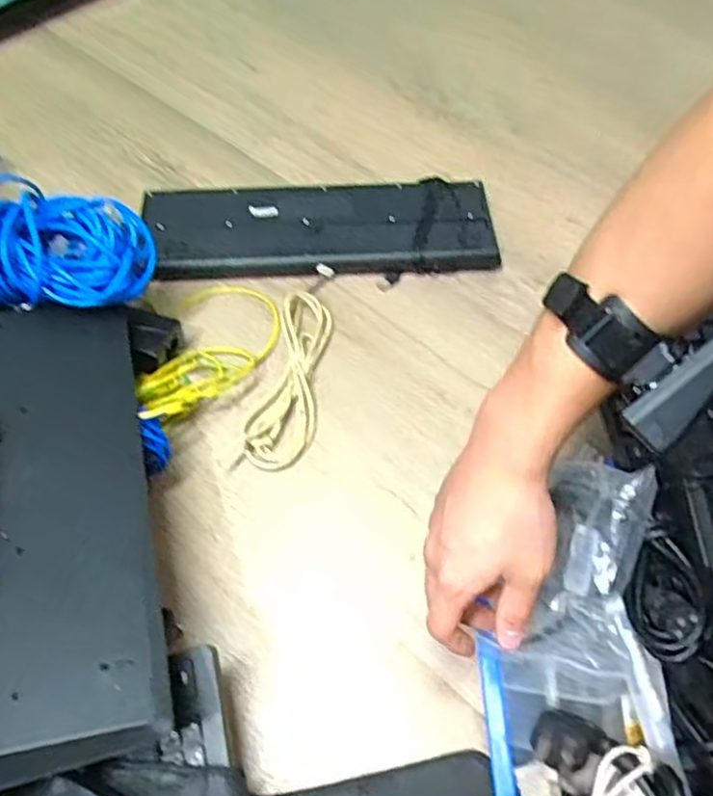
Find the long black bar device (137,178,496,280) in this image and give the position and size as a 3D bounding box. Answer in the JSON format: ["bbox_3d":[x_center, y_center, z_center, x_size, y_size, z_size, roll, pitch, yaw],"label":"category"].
[{"bbox_3d":[-0.044,-0.214,0.841,0.429,0.029,0.150,-3,57,-4],"label":"long black bar device"}]

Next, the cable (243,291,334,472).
[{"bbox_3d":[-0.066,-0.024,0.727,0.063,0.021,0.218,10,57,4],"label":"cable"}]

